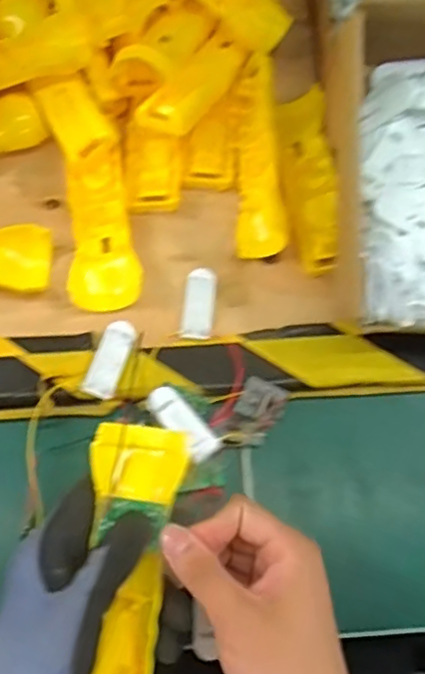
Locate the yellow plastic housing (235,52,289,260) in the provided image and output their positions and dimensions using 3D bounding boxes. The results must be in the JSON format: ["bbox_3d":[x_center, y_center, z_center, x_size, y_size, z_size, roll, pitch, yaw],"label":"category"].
[{"bbox_3d":[0.040,-0.142,0.483,0.035,0.028,0.162,3,74,-1],"label":"yellow plastic housing"}]

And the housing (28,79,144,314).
[{"bbox_3d":[-0.092,-0.110,0.470,0.054,0.032,0.186,-12,75,-5],"label":"housing"}]

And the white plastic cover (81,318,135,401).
[{"bbox_3d":[-0.071,0.016,0.442,0.022,0.010,0.057,20,74,4],"label":"white plastic cover"}]

